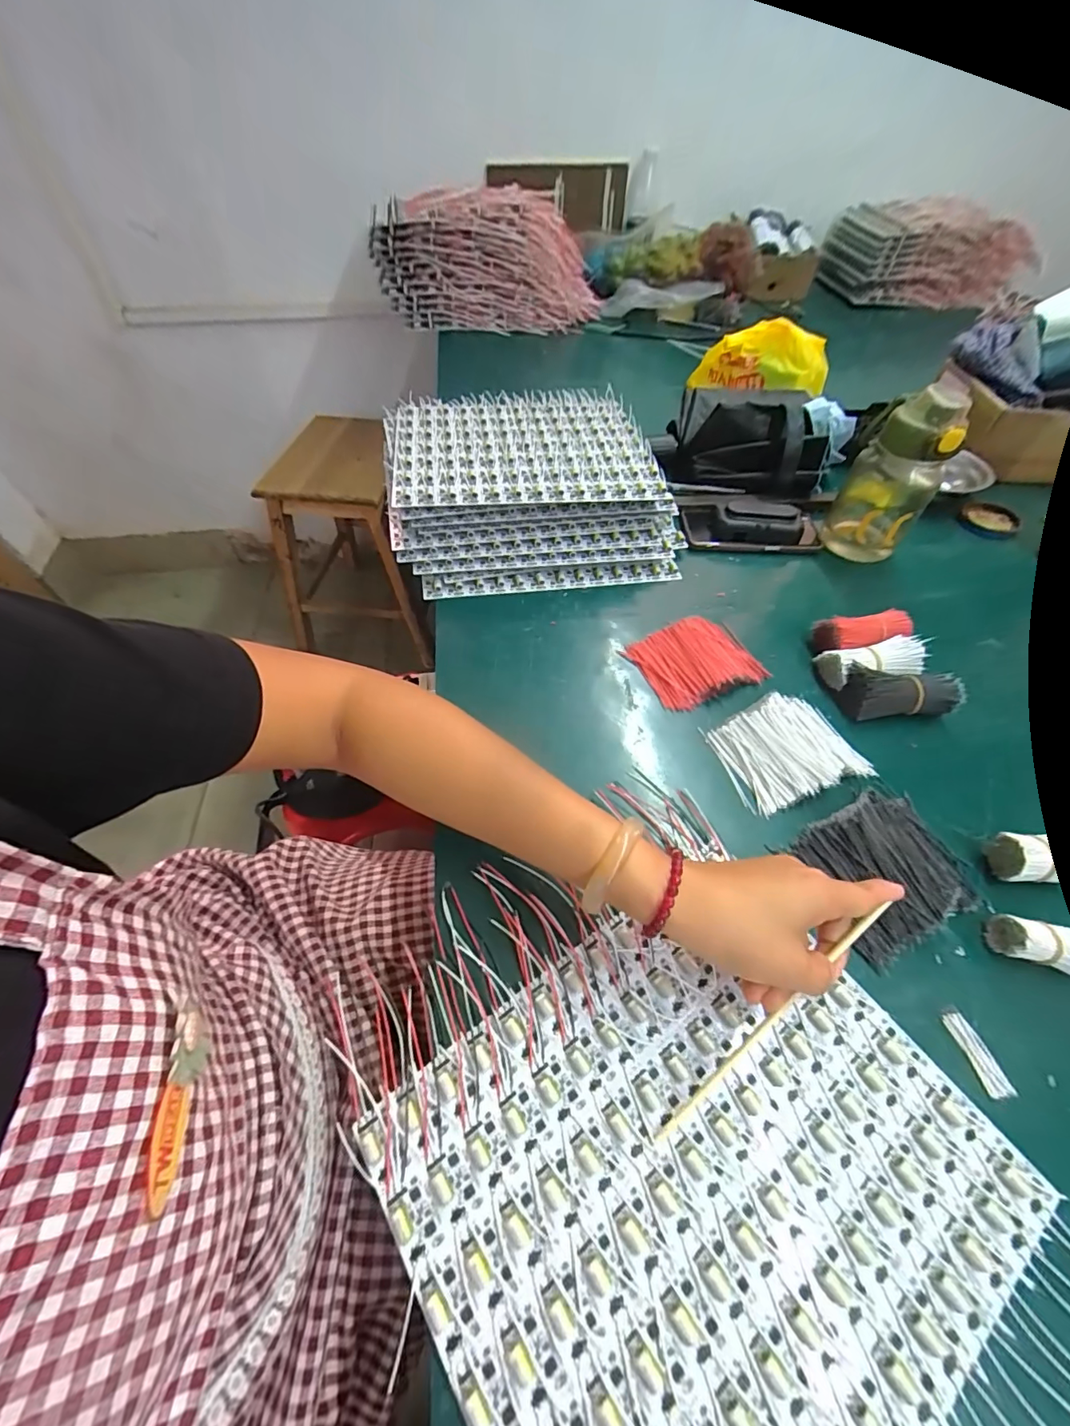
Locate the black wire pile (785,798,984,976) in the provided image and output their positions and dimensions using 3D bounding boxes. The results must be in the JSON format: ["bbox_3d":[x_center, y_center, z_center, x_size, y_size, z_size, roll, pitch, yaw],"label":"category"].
[{"bbox_3d":[0.260,0.113,0.367,0.114,0.016,0.093,-23,63,-11],"label":"black wire pile"}]

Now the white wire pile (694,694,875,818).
[{"bbox_3d":[0.213,0.028,0.420,0.112,0.019,0.088,-20,62,-9],"label":"white wire pile"}]

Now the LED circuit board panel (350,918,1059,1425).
[{"bbox_3d":[0.087,0.240,0.264,0.280,0.010,0.242,-30,60,-21],"label":"LED circuit board panel"}]

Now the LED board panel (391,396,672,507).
[{"bbox_3d":[-0.017,-0.312,0.587,0.288,0.020,0.238,-6,54,-6],"label":"LED board panel"}]

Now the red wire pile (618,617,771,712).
[{"bbox_3d":[0.156,-0.055,0.485,0.108,0.022,0.090,-24,63,-11],"label":"red wire pile"}]

